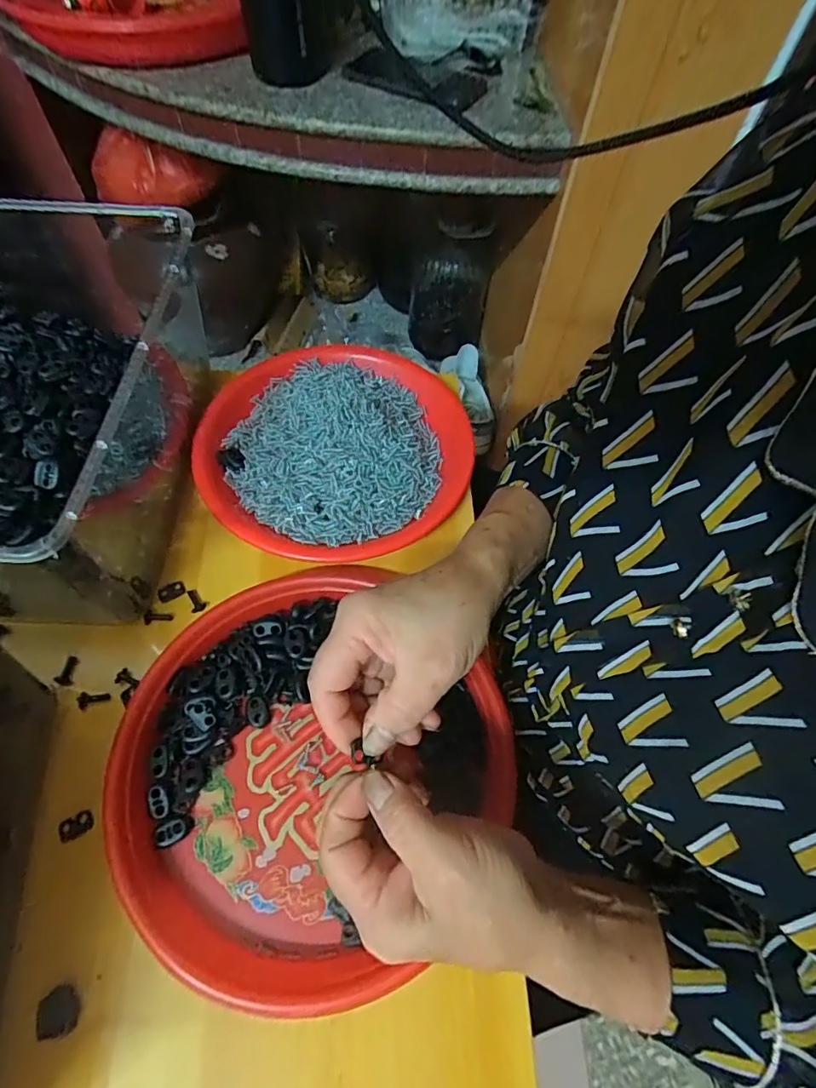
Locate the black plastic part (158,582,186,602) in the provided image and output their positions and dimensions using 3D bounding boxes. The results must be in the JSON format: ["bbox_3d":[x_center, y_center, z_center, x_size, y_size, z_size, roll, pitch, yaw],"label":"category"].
[{"bbox_3d":[-0.178,0.035,0.387,0.018,0.004,0.013,-31,67,-18],"label":"black plastic part"}]

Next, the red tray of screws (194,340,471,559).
[{"bbox_3d":[-0.061,-0.091,0.437,0.221,0.033,0.232,8,61,2],"label":"red tray of screws"}]

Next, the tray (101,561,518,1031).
[{"bbox_3d":[-0.063,0.129,0.325,0.220,0.027,0.231,1,61,-2],"label":"tray"}]

